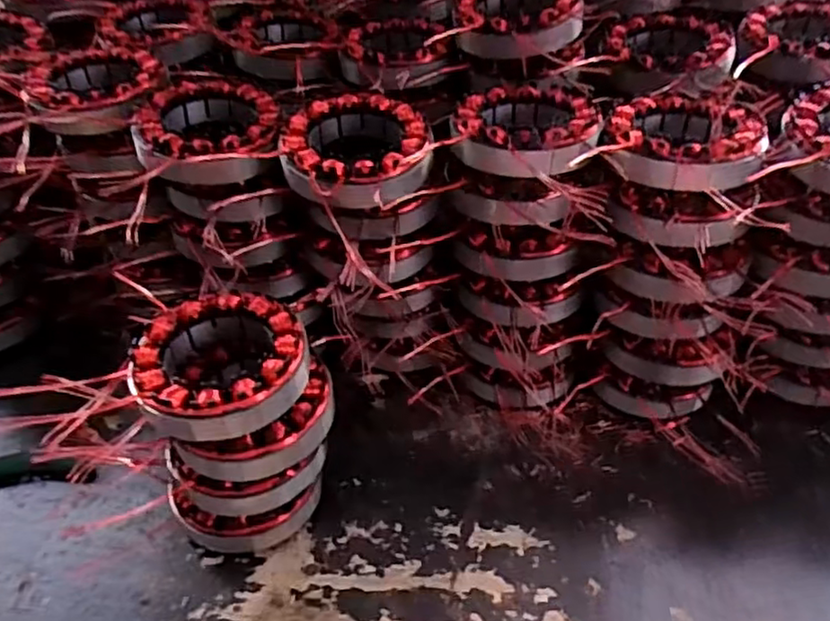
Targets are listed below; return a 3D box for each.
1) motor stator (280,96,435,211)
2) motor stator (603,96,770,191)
[{"bbox_3d":[-0.033,-0.092,0.385,0.084,0.029,0.087,-7,43,-5],"label":"motor stator"},{"bbox_3d":[0.155,-0.100,0.378,0.083,0.026,0.088,19,47,21],"label":"motor stator"}]

